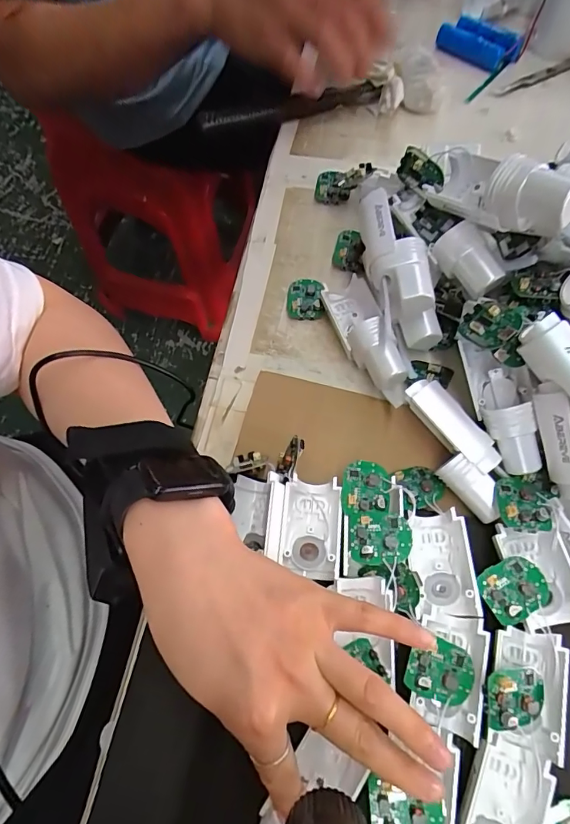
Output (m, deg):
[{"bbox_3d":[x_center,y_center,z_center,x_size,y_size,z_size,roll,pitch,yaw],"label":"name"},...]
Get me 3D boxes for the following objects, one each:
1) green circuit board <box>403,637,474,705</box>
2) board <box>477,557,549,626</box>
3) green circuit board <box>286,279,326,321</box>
[{"bbox_3d":[0.080,0.133,0.236,0.033,0.005,0.028,16,71,8],"label":"green circuit board"},{"bbox_3d":[0.124,0.096,0.249,0.036,0.006,0.028,-30,70,-3],"label":"board"},{"bbox_3d":[0.015,-0.086,0.351,0.028,0.010,0.030,-5,70,0],"label":"green circuit board"}]

